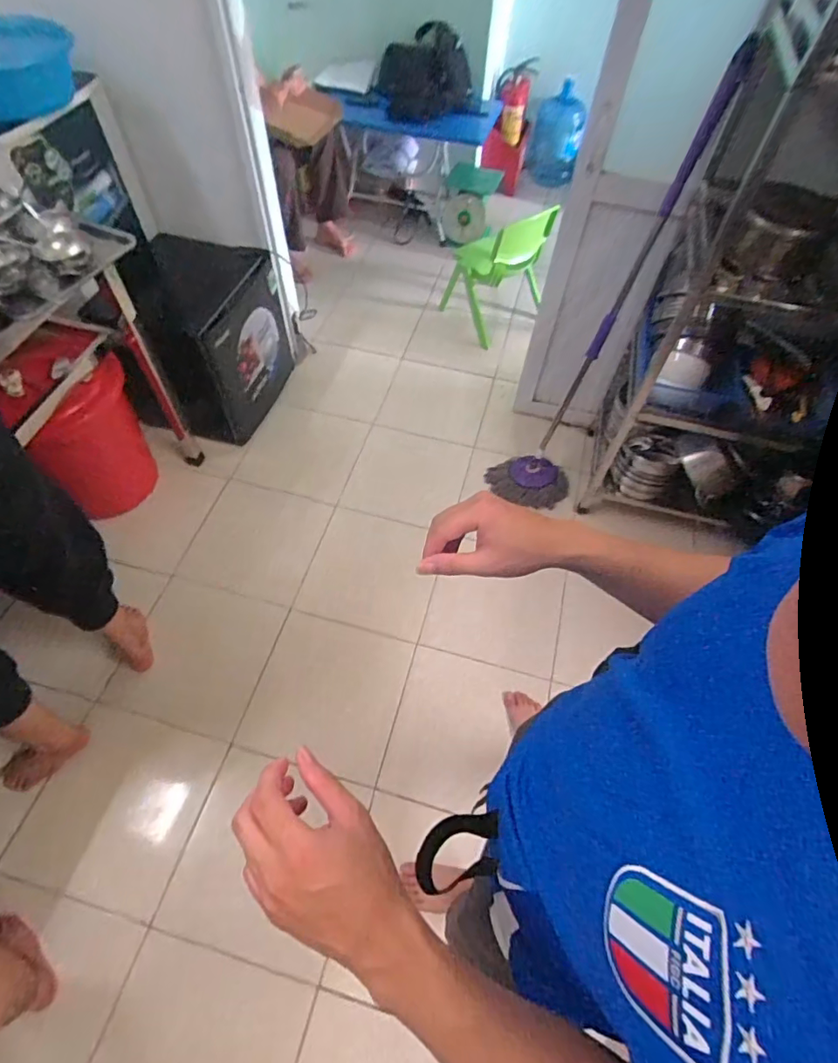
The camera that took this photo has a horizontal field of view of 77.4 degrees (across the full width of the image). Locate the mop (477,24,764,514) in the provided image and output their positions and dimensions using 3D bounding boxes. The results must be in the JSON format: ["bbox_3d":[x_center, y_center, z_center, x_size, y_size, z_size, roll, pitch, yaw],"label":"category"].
[{"bbox_3d":[0.592,-0.599,1.555,0.259,1.294,0.225,41,41,19],"label":"mop"}]

